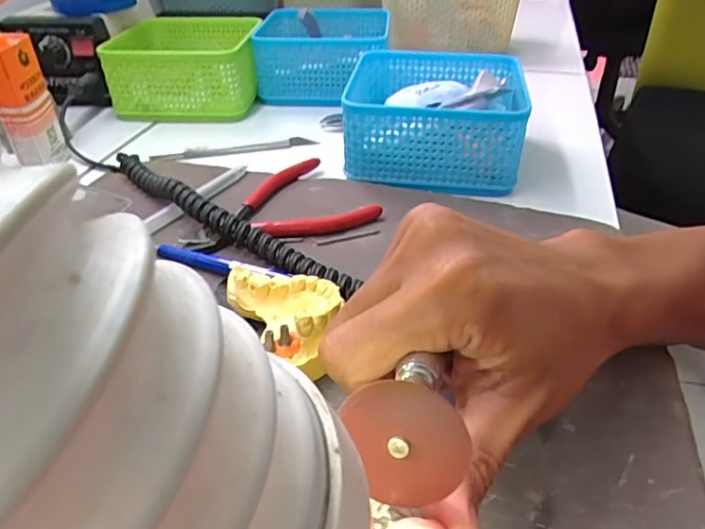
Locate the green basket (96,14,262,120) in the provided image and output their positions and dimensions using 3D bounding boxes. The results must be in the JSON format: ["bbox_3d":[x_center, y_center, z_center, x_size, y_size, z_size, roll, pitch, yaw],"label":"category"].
[{"bbox_3d":[-0.160,-0.197,0.552,0.130,0.066,0.134,0,36,0],"label":"green basket"}]

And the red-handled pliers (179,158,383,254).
[{"bbox_3d":[-0.054,-0.037,0.374,0.124,0.011,0.097,-22,41,-27],"label":"red-handled pliers"}]

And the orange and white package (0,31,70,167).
[{"bbox_3d":[-0.244,-0.115,0.415,0.030,0.102,0.037,-8,37,-11],"label":"orange and white package"}]

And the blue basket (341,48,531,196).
[{"bbox_3d":[0.061,-0.117,0.438,0.136,0.060,0.132,4,36,6],"label":"blue basket"}]

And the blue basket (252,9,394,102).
[{"bbox_3d":[-0.028,-0.219,0.574,0.128,0.059,0.131,1,36,1],"label":"blue basket"}]

